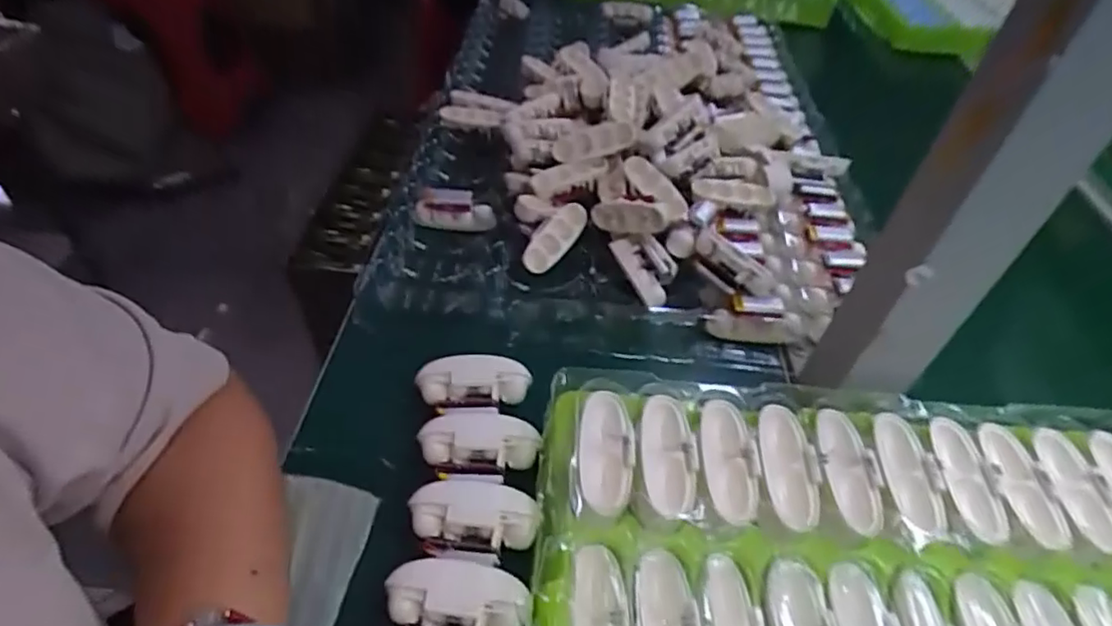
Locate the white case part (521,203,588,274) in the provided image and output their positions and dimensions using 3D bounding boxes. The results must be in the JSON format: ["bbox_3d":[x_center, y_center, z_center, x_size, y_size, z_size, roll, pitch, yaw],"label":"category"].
[{"bbox_3d":[0.000,-0.056,0.445,0.022,0.020,0.065,32,71,23],"label":"white case part"}]

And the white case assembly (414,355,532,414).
[{"bbox_3d":[-0.048,0.043,0.361,0.064,0.019,0.033,-6,48,-11],"label":"white case assembly"}]

